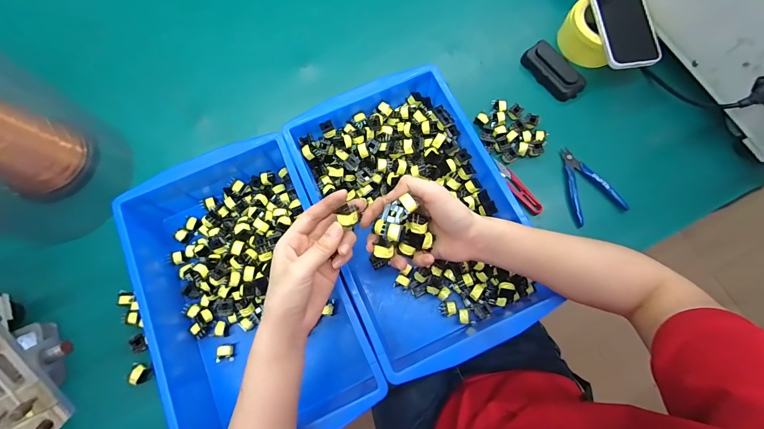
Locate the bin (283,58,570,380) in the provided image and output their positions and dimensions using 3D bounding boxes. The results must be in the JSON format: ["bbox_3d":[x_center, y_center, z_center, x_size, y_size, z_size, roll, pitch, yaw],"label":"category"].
[{"bbox_3d":[0.041,-0.004,0.465,0.231,0.089,0.372,-25,77,-5],"label":"bin"}]

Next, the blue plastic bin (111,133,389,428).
[{"bbox_3d":[-0.178,0.092,0.449,0.236,0.088,0.370,-24,77,-5],"label":"blue plastic bin"}]

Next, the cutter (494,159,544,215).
[{"bbox_3d":[0.205,-0.042,0.513,0.024,0.010,0.100,-33,78,-7],"label":"cutter"}]

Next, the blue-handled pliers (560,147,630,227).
[{"bbox_3d":[0.317,-0.047,0.509,0.077,0.012,0.118,-9,76,-1],"label":"blue-handled pliers"}]

